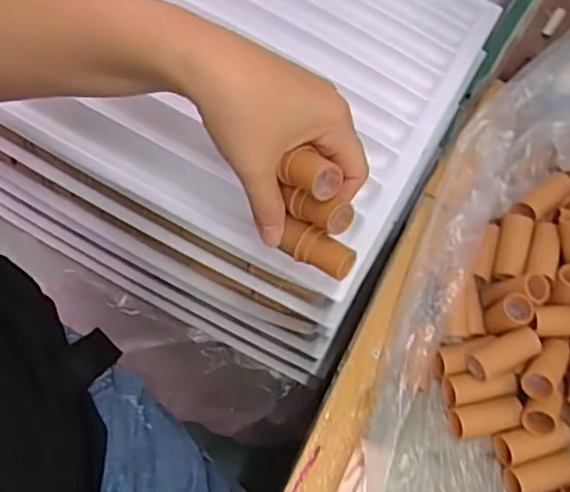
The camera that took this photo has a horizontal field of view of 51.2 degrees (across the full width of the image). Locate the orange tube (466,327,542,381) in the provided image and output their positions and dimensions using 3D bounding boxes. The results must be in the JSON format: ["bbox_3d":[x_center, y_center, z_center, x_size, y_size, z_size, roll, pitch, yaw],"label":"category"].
[{"bbox_3d":[0.147,0.072,0.396,0.048,0.019,0.020,-26,71,-11],"label":"orange tube"}]

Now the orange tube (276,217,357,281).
[{"bbox_3d":[0.019,0.002,0.355,0.045,0.017,0.019,28,70,10],"label":"orange tube"}]

